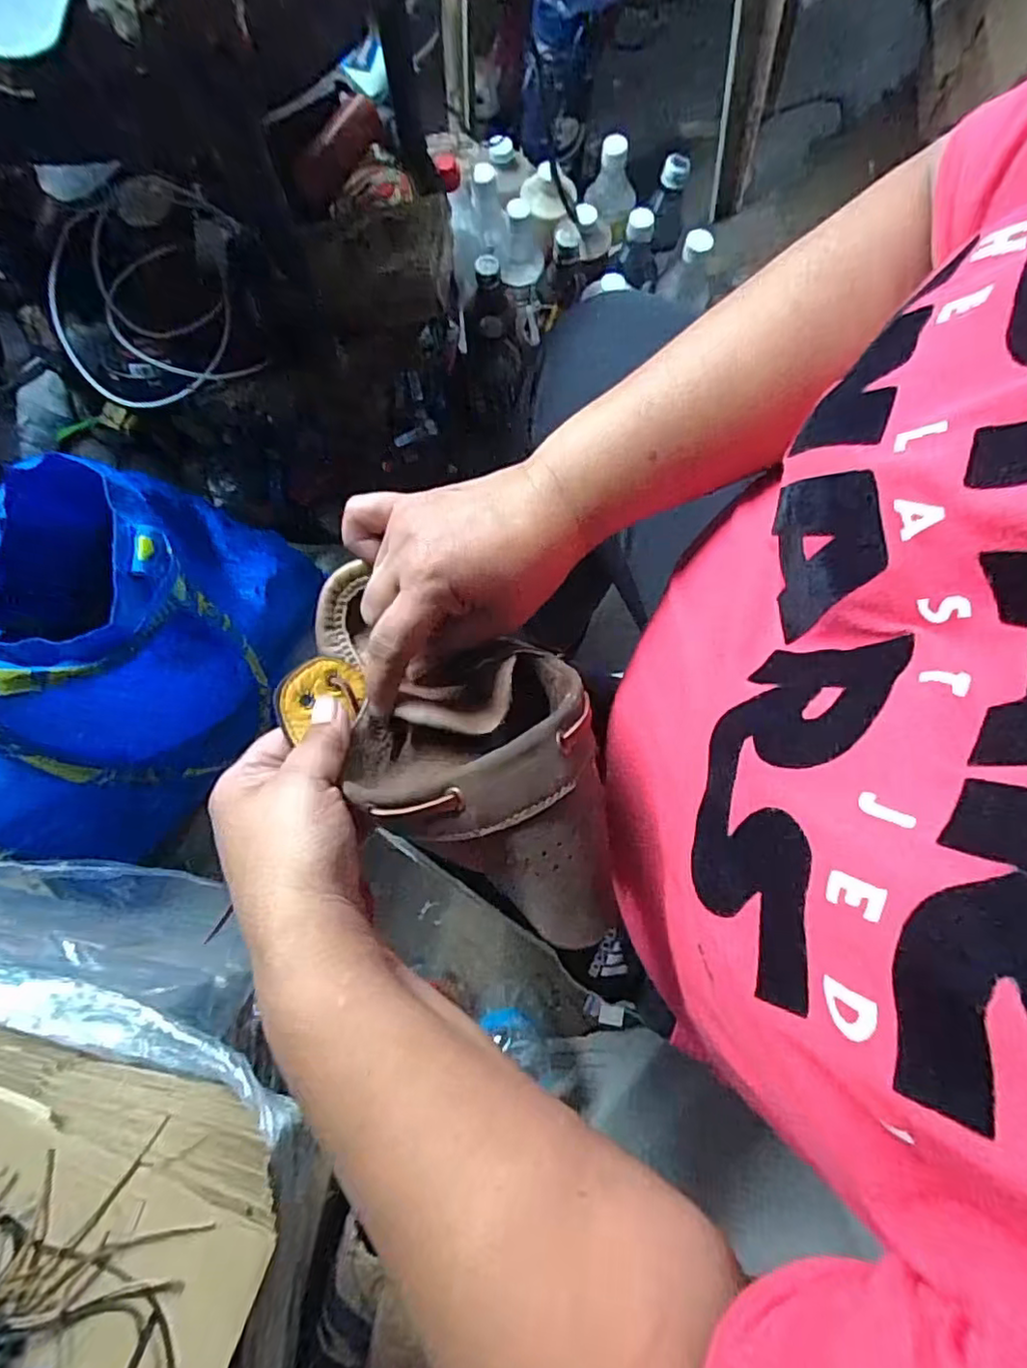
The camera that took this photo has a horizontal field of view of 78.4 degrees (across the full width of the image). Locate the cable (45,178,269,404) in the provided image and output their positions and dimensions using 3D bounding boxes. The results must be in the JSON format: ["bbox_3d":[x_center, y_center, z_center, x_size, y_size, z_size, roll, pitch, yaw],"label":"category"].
[{"bbox_3d":[-0.327,-0.359,0.561,0.182,0.081,0.190,-16,78,-3],"label":"cable"}]

